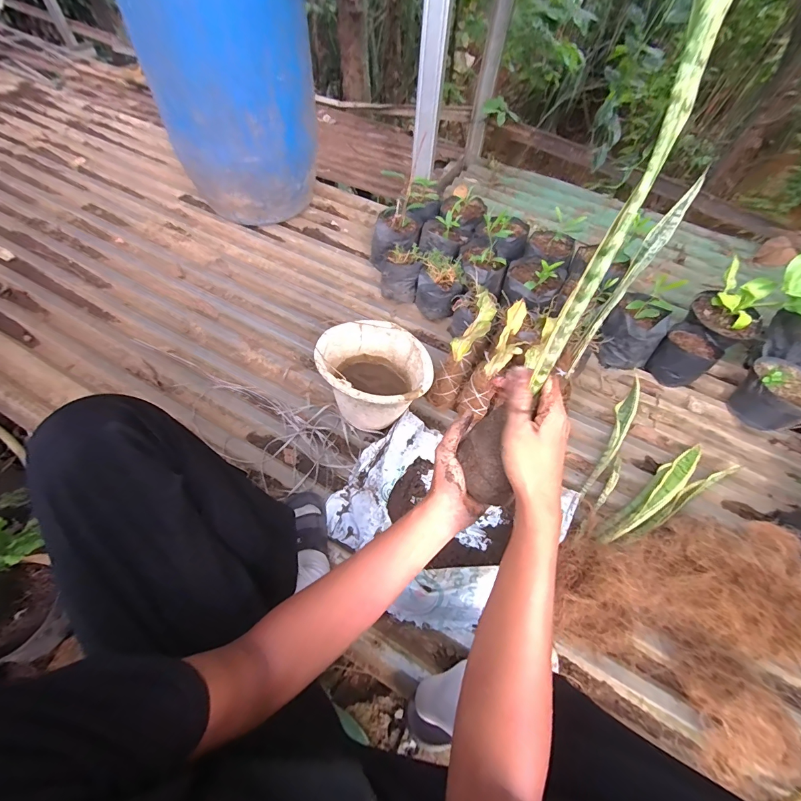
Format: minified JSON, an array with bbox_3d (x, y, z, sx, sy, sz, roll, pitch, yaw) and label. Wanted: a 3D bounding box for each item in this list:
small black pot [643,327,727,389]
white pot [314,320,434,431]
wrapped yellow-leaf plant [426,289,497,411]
[{"bbox_3d":[0.742,-0.111,0.994,0.130,0.116,0.127,2,57,-3],"label":"small black pot"},{"bbox_3d":[-0.060,-0.046,0.872,0.217,0.188,0.240,-28,66,-19],"label":"white pot"},{"bbox_3d":[0.161,-0.136,0.925,0.070,0.081,0.328,26,83,13],"label":"wrapped yellow-leaf plant"}]

